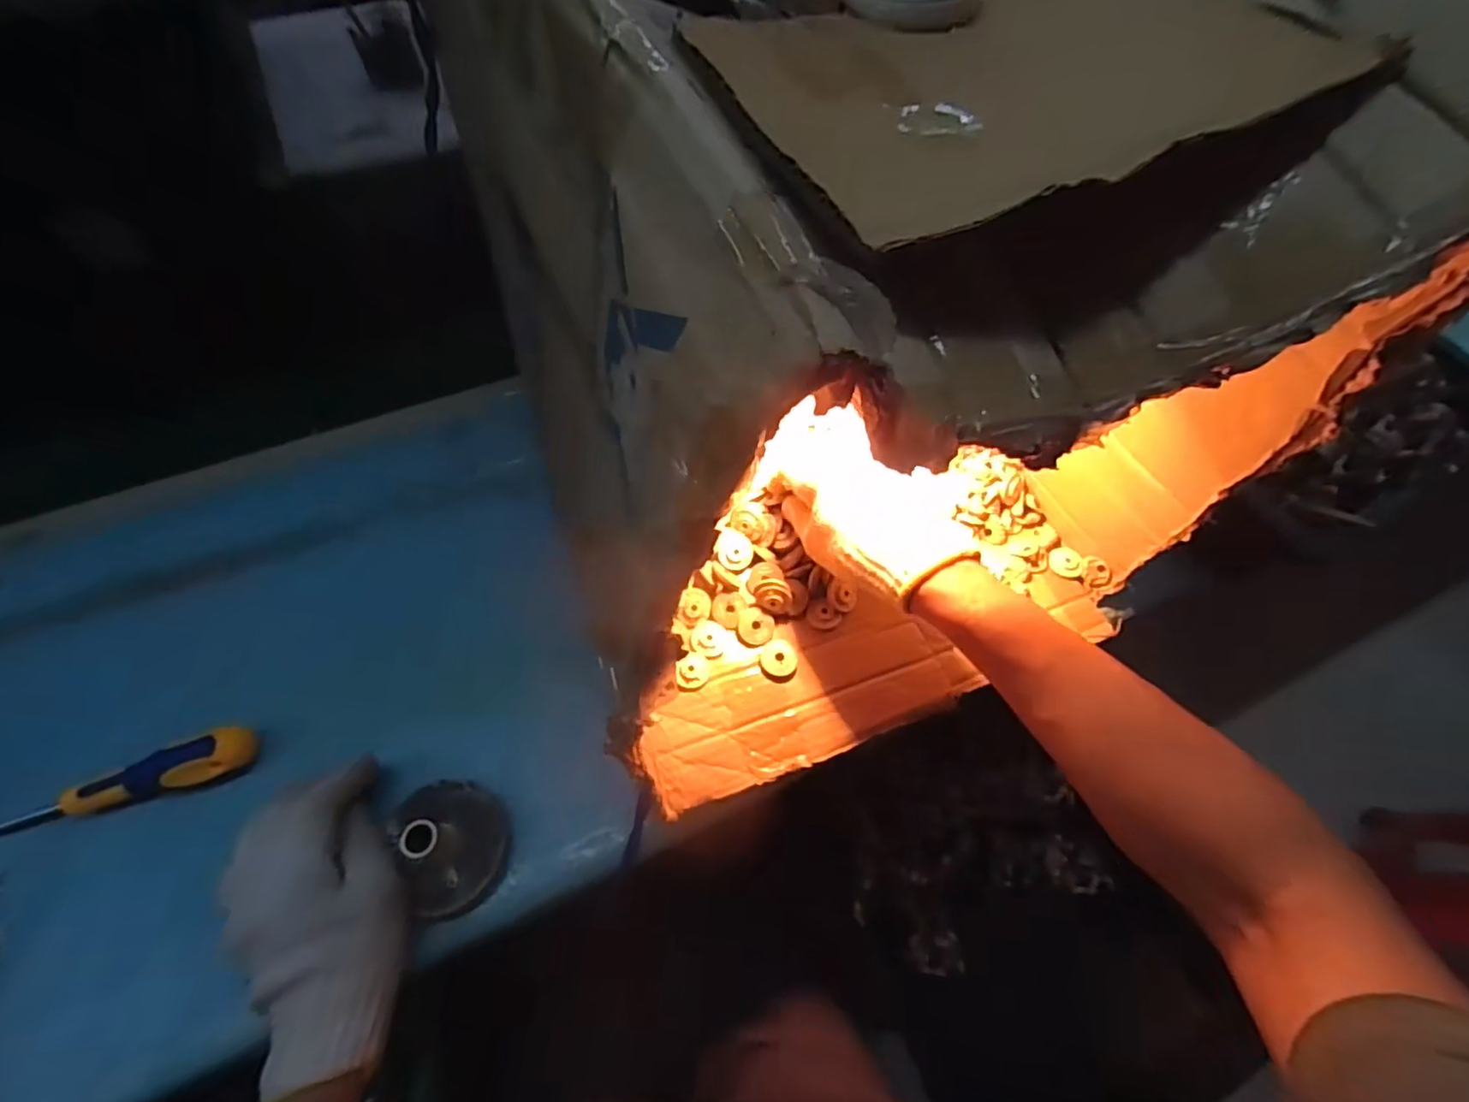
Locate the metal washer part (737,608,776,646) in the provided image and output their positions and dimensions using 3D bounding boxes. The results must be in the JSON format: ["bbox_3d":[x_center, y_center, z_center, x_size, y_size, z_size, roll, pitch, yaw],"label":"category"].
[{"bbox_3d":[0.016,0.057,0.488,0.026,0.006,0.027,6,60,1],"label":"metal washer part"}]

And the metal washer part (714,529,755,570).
[{"bbox_3d":[0.000,-0.001,0.508,0.029,0.007,0.031,1,82,-10],"label":"metal washer part"}]

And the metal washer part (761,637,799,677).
[{"bbox_3d":[0.033,0.078,0.481,0.026,0.005,0.029,6,60,1],"label":"metal washer part"}]

